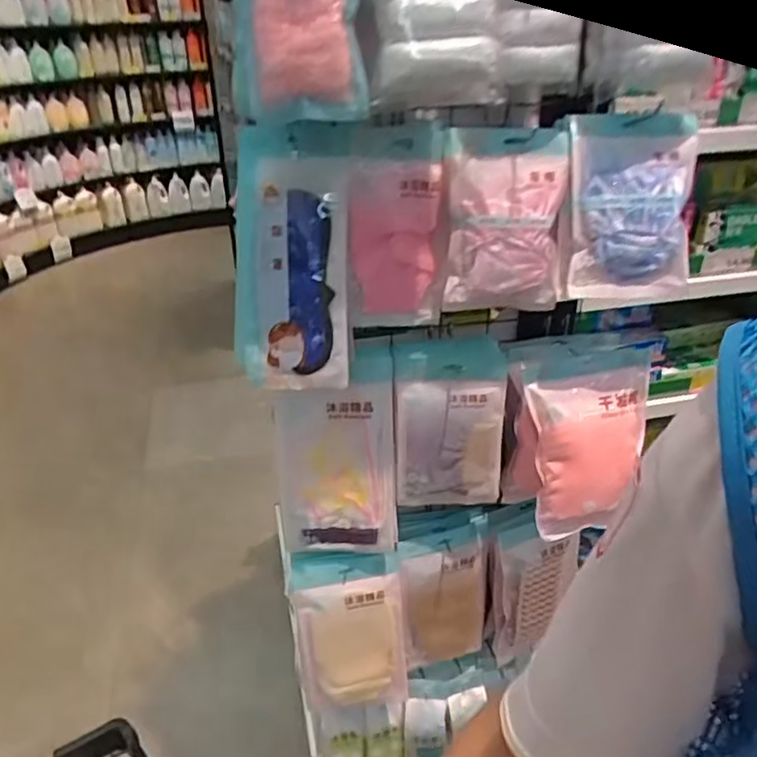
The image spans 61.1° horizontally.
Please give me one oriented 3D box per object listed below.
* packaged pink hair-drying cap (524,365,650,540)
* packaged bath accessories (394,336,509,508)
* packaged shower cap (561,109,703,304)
[{"bbox_3d":[0.267,0.094,0.795,0.145,0.205,0.022,-9,12,-1],"label":"packaged pink hair-drying cap"},{"bbox_3d":[0.090,0.055,0.840,0.138,0.221,0.072,-2,30,-3],"label":"packaged bath accessories"},{"bbox_3d":[0.260,-0.179,0.668,0.125,0.172,0.054,-1,30,0],"label":"packaged shower cap"}]

